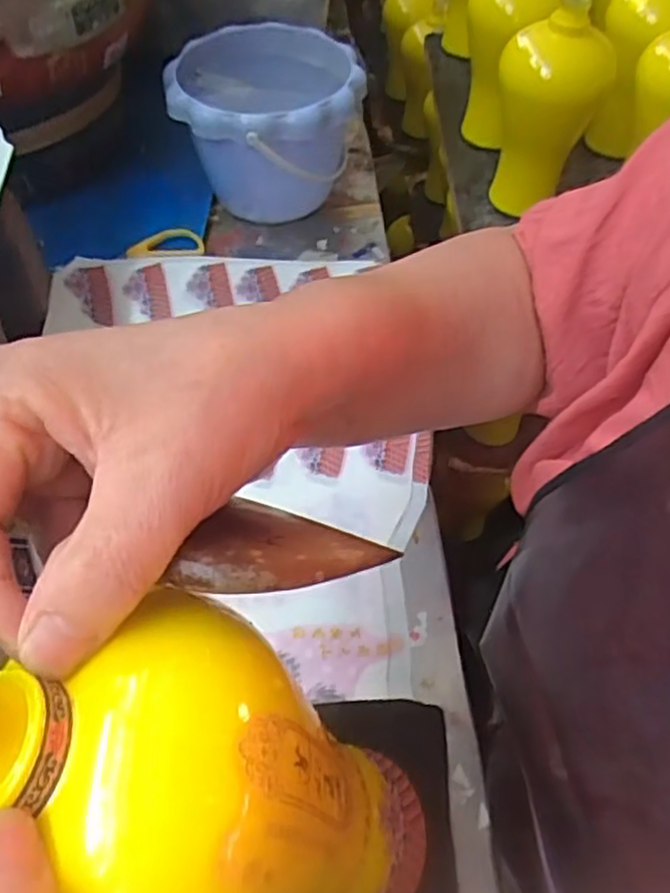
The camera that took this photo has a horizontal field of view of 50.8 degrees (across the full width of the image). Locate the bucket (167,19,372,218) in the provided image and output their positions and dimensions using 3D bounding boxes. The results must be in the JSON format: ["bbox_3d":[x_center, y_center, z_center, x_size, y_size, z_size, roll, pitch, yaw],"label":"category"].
[{"bbox_3d":[-0.058,-0.272,0.613,0.149,0.116,0.152,2,53,-2],"label":"bucket"}]

